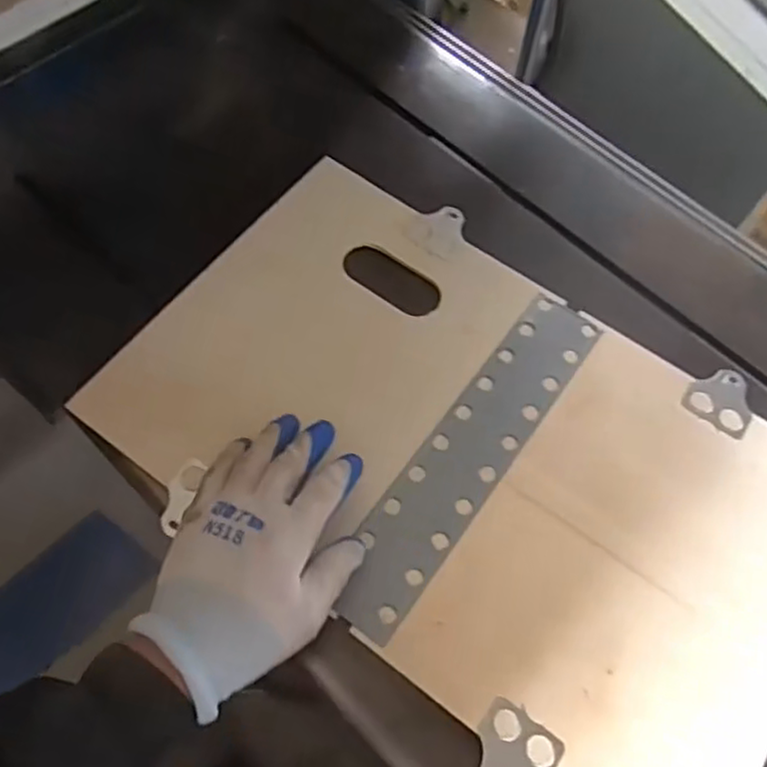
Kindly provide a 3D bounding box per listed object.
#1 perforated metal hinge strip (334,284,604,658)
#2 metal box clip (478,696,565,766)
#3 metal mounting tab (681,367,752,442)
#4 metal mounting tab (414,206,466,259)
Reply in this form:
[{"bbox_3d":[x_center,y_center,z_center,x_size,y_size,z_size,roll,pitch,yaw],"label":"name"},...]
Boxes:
[{"bbox_3d":[0.064,0.048,0.510,0.062,0.005,0.291,32,67,14],"label":"perforated metal hinge strip"},{"bbox_3d":[0.078,0.224,0.420,0.050,0.004,0.051,32,66,13],"label":"metal box clip"},{"bbox_3d":[0.260,0.011,0.534,0.049,0.004,0.051,31,66,13],"label":"metal mounting tab"},{"bbox_3d":[0.051,-0.131,0.599,0.043,0.005,0.048,31,66,13],"label":"metal mounting tab"}]

